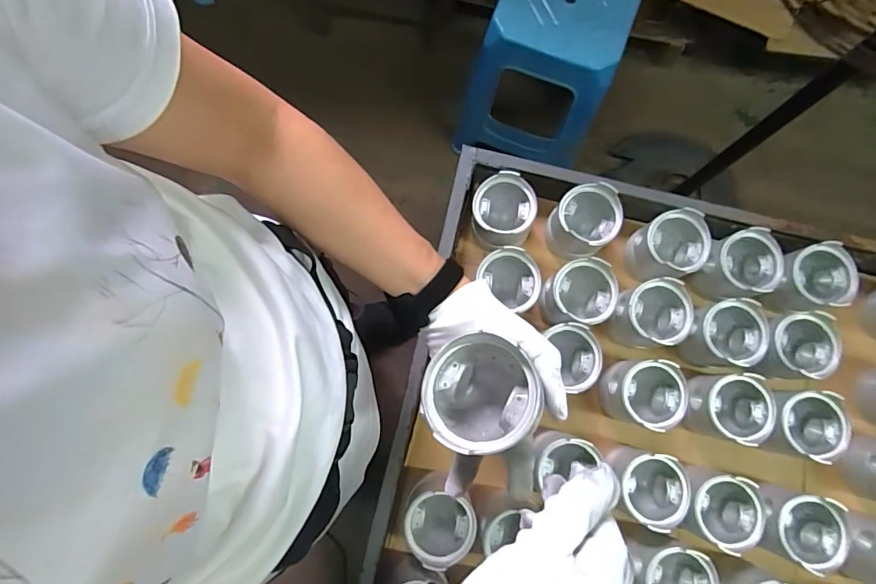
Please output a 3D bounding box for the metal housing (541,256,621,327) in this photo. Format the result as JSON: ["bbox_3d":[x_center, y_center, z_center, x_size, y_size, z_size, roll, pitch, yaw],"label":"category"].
[{"bbox_3d":[0.188,0.005,0.651,0.090,0.082,0.083,0,79,-1],"label":"metal housing"}]

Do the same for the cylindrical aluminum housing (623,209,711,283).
[{"bbox_3d":[0.319,-0.062,0.659,0.087,0.072,0.083,0,79,-1],"label":"cylindrical aluminum housing"}]

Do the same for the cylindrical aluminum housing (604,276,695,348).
[{"bbox_3d":[0.289,0.032,0.652,0.091,0.081,0.086,0,79,-1],"label":"cylindrical aluminum housing"}]

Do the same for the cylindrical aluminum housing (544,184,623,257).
[{"bbox_3d":[0.205,-0.099,0.668,0.084,0.082,0.092,0,79,-1],"label":"cylindrical aluminum housing"}]

